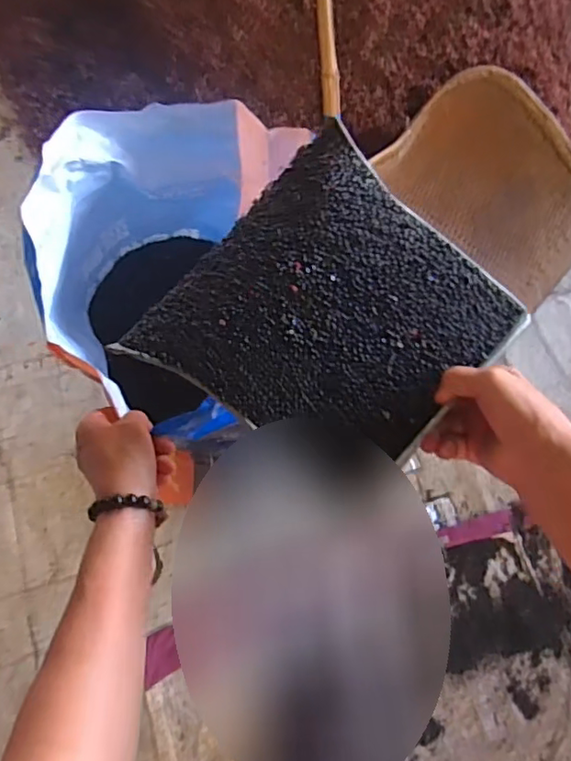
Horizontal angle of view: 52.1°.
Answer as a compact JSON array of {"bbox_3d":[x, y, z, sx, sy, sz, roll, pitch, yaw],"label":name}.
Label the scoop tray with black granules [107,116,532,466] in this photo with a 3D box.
[{"bbox_3d":[0.035,-0.056,0.455,0.229,0.046,0.233,40,74,10],"label":"scoop tray with black granules"}]

